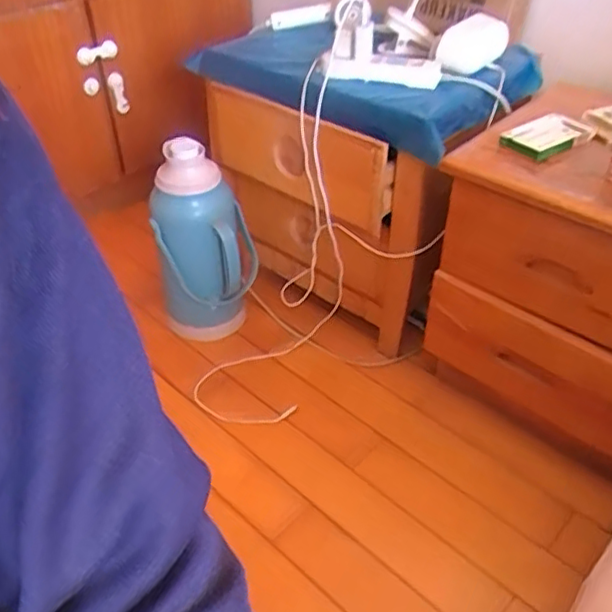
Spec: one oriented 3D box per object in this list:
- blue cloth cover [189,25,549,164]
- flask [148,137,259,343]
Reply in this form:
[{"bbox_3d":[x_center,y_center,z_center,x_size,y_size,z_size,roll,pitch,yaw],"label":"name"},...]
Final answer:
[{"bbox_3d":[0.090,-0.414,1.090,0.524,0.084,0.352,29,48,30],"label":"blue cloth cover"},{"bbox_3d":[-0.191,-0.101,1.213,0.182,0.449,0.172,-2,40,-2],"label":"flask"}]

